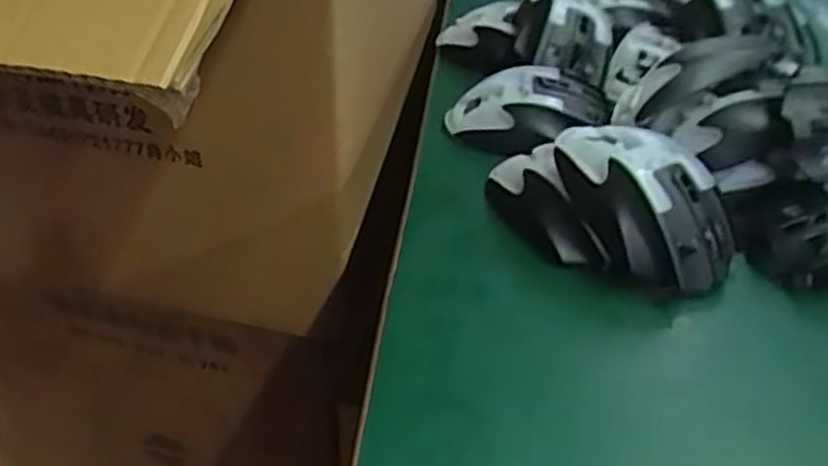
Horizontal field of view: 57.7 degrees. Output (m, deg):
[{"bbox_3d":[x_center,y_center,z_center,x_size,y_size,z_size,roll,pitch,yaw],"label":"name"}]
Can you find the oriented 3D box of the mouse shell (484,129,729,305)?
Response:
[{"bbox_3d":[0.106,-0.020,0.416,0.144,0.060,0.072,27,46,27],"label":"mouse shell"}]

